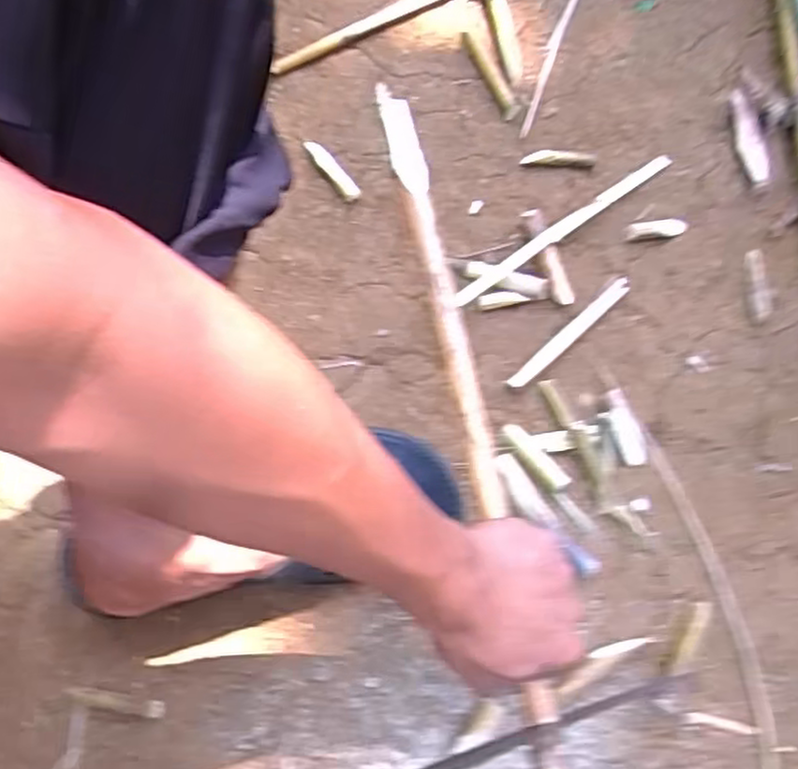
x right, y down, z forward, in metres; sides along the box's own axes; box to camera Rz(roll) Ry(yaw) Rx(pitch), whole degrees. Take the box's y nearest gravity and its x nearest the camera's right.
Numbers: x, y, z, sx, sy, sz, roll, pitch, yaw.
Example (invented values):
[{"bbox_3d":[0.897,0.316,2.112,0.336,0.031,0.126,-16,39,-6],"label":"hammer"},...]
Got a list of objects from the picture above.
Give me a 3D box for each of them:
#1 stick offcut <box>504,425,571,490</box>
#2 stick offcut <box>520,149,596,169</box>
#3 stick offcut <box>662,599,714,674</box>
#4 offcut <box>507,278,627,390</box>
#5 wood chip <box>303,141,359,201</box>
[{"bbox_3d":[0.106,0.055,0.553,0.016,0.007,0.062,-38,77,-13],"label":"stick offcut"},{"bbox_3d":[0.143,-0.202,0.643,0.064,0.004,0.017,6,71,0],"label":"stick offcut"},{"bbox_3d":[0.207,0.182,0.514,0.015,0.006,0.059,31,73,8],"label":"stick offcut"},{"bbox_3d":[0.140,-0.042,0.586,0.137,0.013,0.012,-41,77,-14],"label":"offcut"},{"bbox_3d":[-0.060,-0.191,0.637,0.017,0.011,0.070,-35,76,-12],"label":"wood chip"}]

